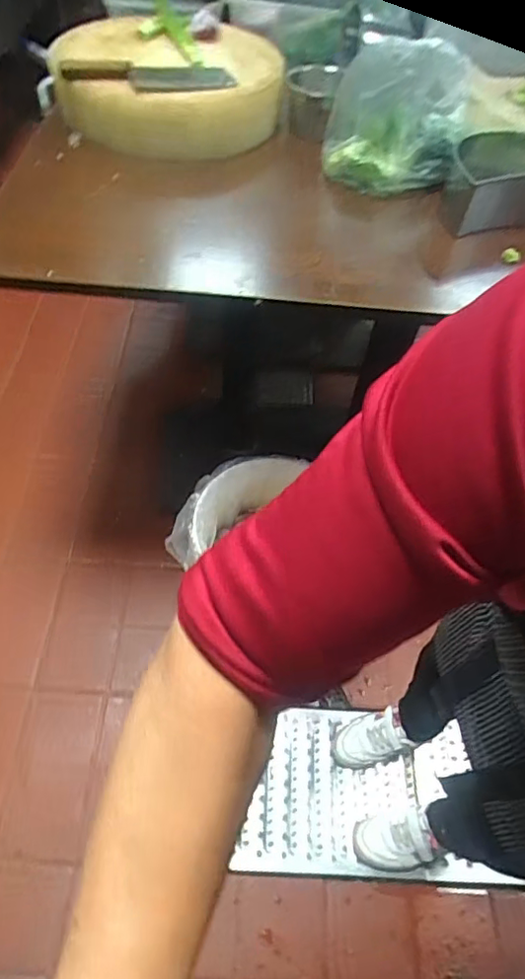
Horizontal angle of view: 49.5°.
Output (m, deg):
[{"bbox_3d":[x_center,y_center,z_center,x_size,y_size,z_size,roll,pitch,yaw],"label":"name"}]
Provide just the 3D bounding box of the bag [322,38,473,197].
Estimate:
[{"bbox_3d":[0.223,-0.615,0.940,0.222,0.178,0.162,13,54,5],"label":"bag"}]

